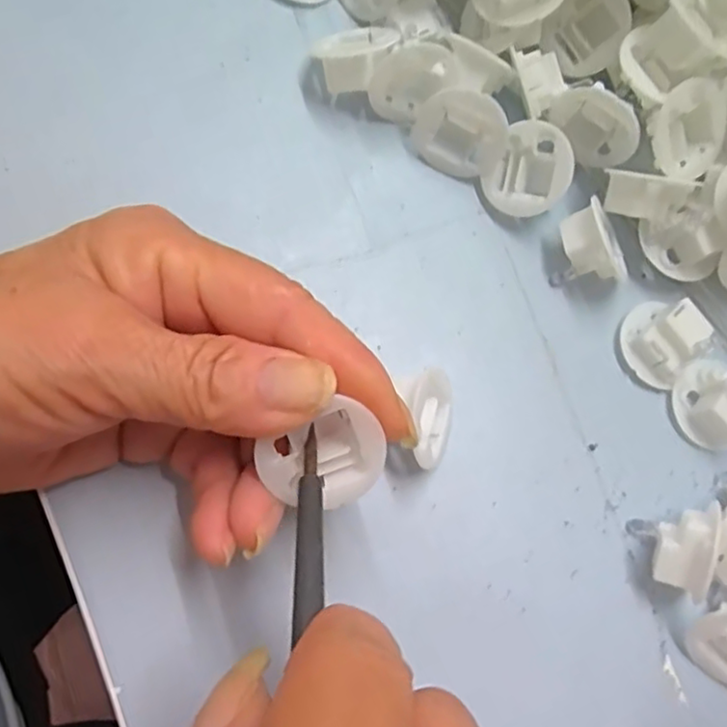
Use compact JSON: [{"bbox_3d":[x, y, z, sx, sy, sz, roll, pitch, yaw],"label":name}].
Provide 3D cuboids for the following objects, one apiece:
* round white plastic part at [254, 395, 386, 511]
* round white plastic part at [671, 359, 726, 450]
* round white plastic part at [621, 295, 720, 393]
[{"bbox_3d":[-0.010,0.025,0.175,0.031,0.009,0.026,-30,110,2],"label":"round white plastic part"},{"bbox_3d":[0.125,0.013,0.236,0.026,0.014,0.029,18,73,-3],"label":"round white plastic part"},{"bbox_3d":[0.107,-0.009,0.240,0.027,0.013,0.027,0,77,-1],"label":"round white plastic part"}]

